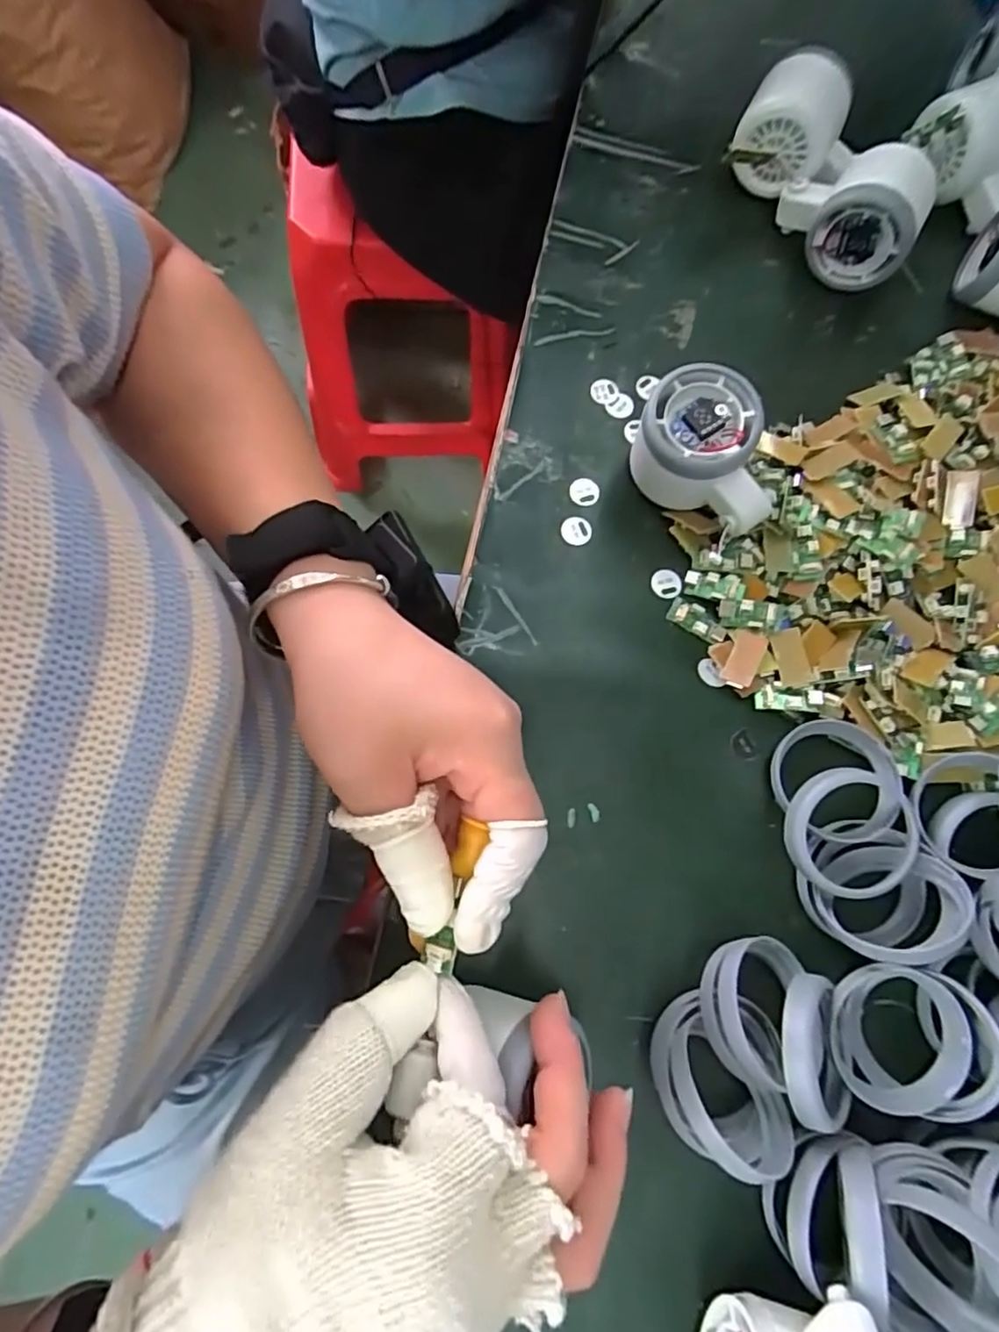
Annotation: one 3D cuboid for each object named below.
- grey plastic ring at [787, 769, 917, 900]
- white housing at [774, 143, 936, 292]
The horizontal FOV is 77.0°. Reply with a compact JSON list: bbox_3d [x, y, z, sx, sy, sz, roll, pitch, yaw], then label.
[{"bbox_3d":[0.168,0.078,0.300,0.059,0.019,0.059,0,91,18],"label":"grey plastic ring"},{"bbox_3d":[0.219,-0.285,0.392,0.082,0.055,0.060,30,76,5],"label":"white housing"}]

